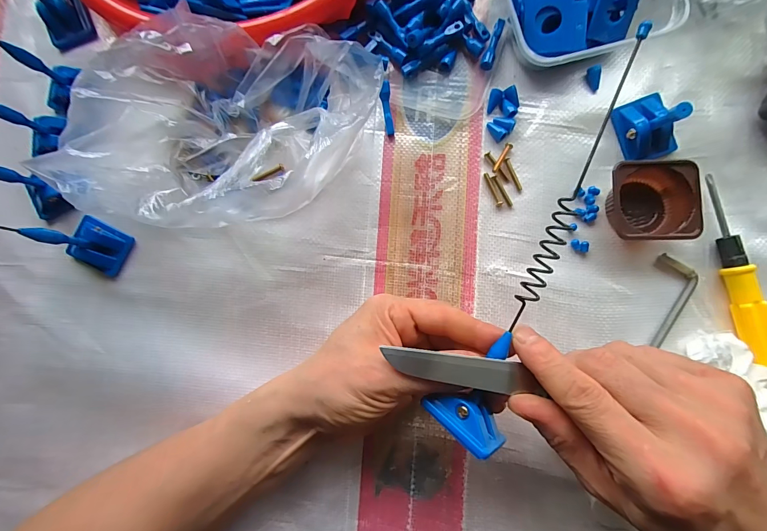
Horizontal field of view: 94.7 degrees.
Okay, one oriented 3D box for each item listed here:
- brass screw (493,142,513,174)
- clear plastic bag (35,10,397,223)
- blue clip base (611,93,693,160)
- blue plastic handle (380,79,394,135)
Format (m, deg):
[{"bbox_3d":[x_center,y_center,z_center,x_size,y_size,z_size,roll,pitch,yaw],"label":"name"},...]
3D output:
[{"bbox_3d":[0.088,-0.080,0.264,0.005,0.005,0.026,30,89,5],"label":"brass screw"},{"bbox_3d":[-0.111,-0.092,0.245,0.219,0.070,0.134,0,87,4],"label":"clear plastic bag"},{"bbox_3d":[0.190,-0.099,0.246,0.037,0.025,0.043,-19,86,2],"label":"blue clip base"},{"bbox_3d":[0.003,-0.119,0.268,0.008,0.007,0.038,-7,110,3],"label":"blue plastic handle"}]

